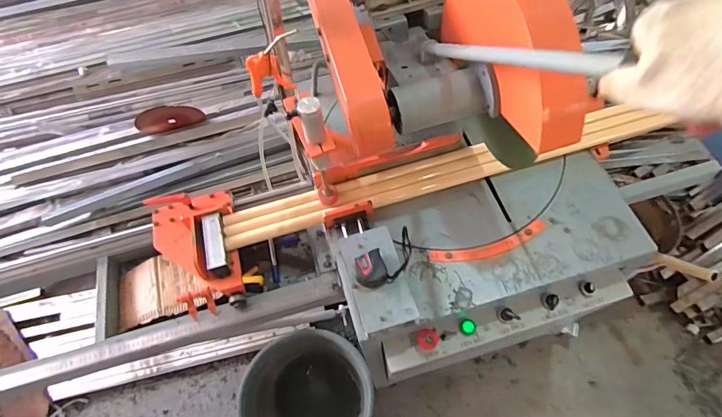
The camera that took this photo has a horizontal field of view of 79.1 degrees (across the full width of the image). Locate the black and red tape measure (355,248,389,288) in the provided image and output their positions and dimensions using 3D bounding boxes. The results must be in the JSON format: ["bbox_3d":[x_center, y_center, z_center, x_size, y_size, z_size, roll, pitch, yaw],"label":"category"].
[{"bbox_3d":[0.018,0.114,0.811,0.058,0.025,0.061,-16,60,-5],"label":"black and red tape measure"}]

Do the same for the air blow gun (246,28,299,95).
[{"bbox_3d":[-0.170,-0.265,0.824,0.097,0.135,0.045,-15,60,-5],"label":"air blow gun"}]

